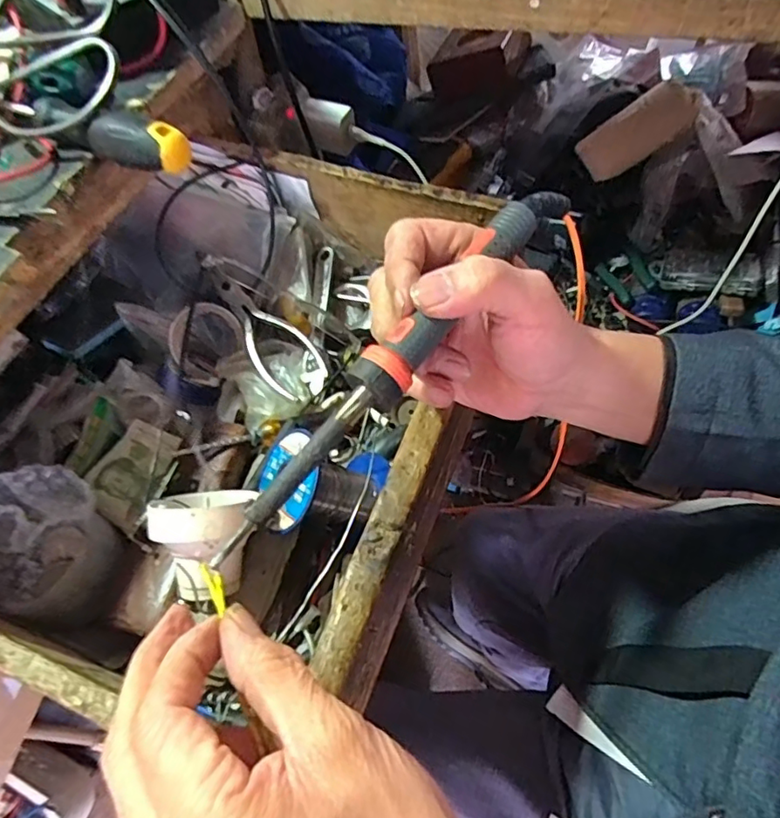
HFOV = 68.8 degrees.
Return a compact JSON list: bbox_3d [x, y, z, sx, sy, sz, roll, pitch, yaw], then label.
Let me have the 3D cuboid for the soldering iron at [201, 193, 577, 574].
[{"bbox_3d":[0.008,-0.025,0.255,0.020,0.020,0.232,35,74,24],"label":"soldering iron"}]

